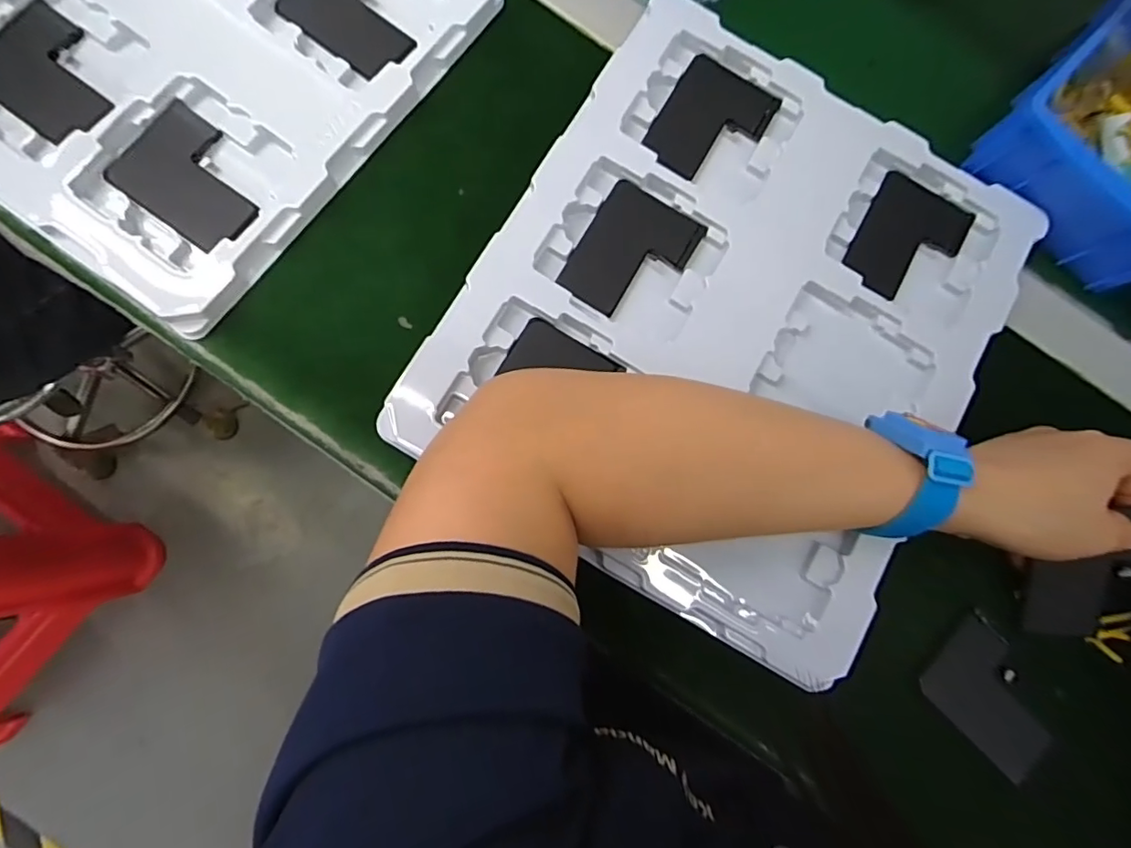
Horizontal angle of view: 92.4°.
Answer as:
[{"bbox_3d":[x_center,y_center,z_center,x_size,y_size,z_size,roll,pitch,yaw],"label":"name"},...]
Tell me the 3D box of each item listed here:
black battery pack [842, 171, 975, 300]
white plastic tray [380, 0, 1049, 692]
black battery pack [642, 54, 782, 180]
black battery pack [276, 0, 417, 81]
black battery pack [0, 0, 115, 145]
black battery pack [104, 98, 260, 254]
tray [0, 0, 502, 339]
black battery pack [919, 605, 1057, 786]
[{"bbox_3d":[0.213,-0.113,0.336,0.062,0.010,0.084,30,83,1],"label":"black battery pack"},{"bbox_3d":[0.102,-0.065,0.308,0.279,0.016,0.329,30,83,1],"label":"white plastic tray"},{"bbox_3d":[0.090,-0.184,0.334,0.061,0.007,0.081,31,83,1],"label":"black battery pack"},{"bbox_3d":[-0.125,-0.250,0.329,0.083,0.010,0.062,37,83,2],"label":"black battery pack"},{"bbox_3d":[-0.290,-0.198,0.306,0.086,0.010,0.059,38,83,2],"label":"black battery pack"},{"bbox_3d":[-0.208,-0.137,0.304,0.084,0.008,0.059,39,83,2],"label":"black battery pack"},{"bbox_3d":[-0.250,-0.250,0.313,0.322,0.018,0.281,36,83,2],"label":"tray"},{"bbox_3d":[0.239,0.152,0.302,0.055,0.005,0.073,-44,87,-7],"label":"black battery pack"}]

